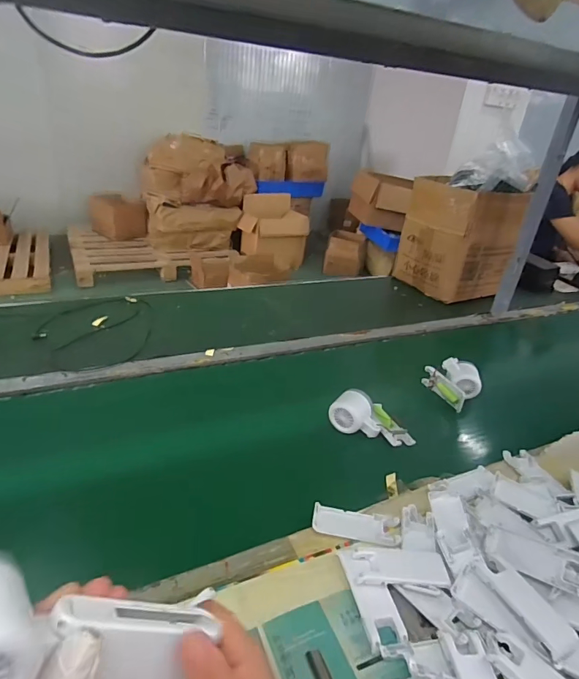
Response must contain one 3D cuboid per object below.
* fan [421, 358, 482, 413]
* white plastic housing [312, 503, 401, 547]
[{"bbox_3d":[0.319,0.075,0.830,0.074,0.063,0.100,-8,33,-26],"label":"fan"},{"bbox_3d":[0.081,0.226,0.536,0.103,0.015,0.041,12,29,8],"label":"white plastic housing"}]

